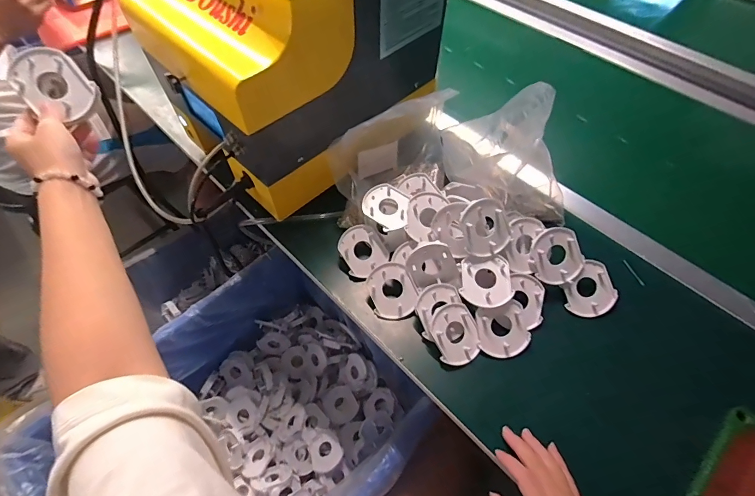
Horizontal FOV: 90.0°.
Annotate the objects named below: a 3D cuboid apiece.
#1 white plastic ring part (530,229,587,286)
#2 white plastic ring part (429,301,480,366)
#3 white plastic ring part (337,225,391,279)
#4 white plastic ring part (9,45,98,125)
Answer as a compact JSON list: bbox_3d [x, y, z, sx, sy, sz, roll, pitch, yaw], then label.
[{"bbox_3d":[0.227,0.010,0.475,0.061,0.011,0.070,-16,100,1],"label":"white plastic ring part"},{"bbox_3d":[0.092,0.104,0.455,0.055,0.018,0.069,-20,87,-21],"label":"white plastic ring part"},{"bbox_3d":[-0.023,0.002,0.517,0.059,0.017,0.061,-36,93,-19],"label":"white plastic ring part"},{"bbox_3d":[-0.324,-0.163,0.379,0.058,0.070,0.011,-43,21,-6],"label":"white plastic ring part"}]

